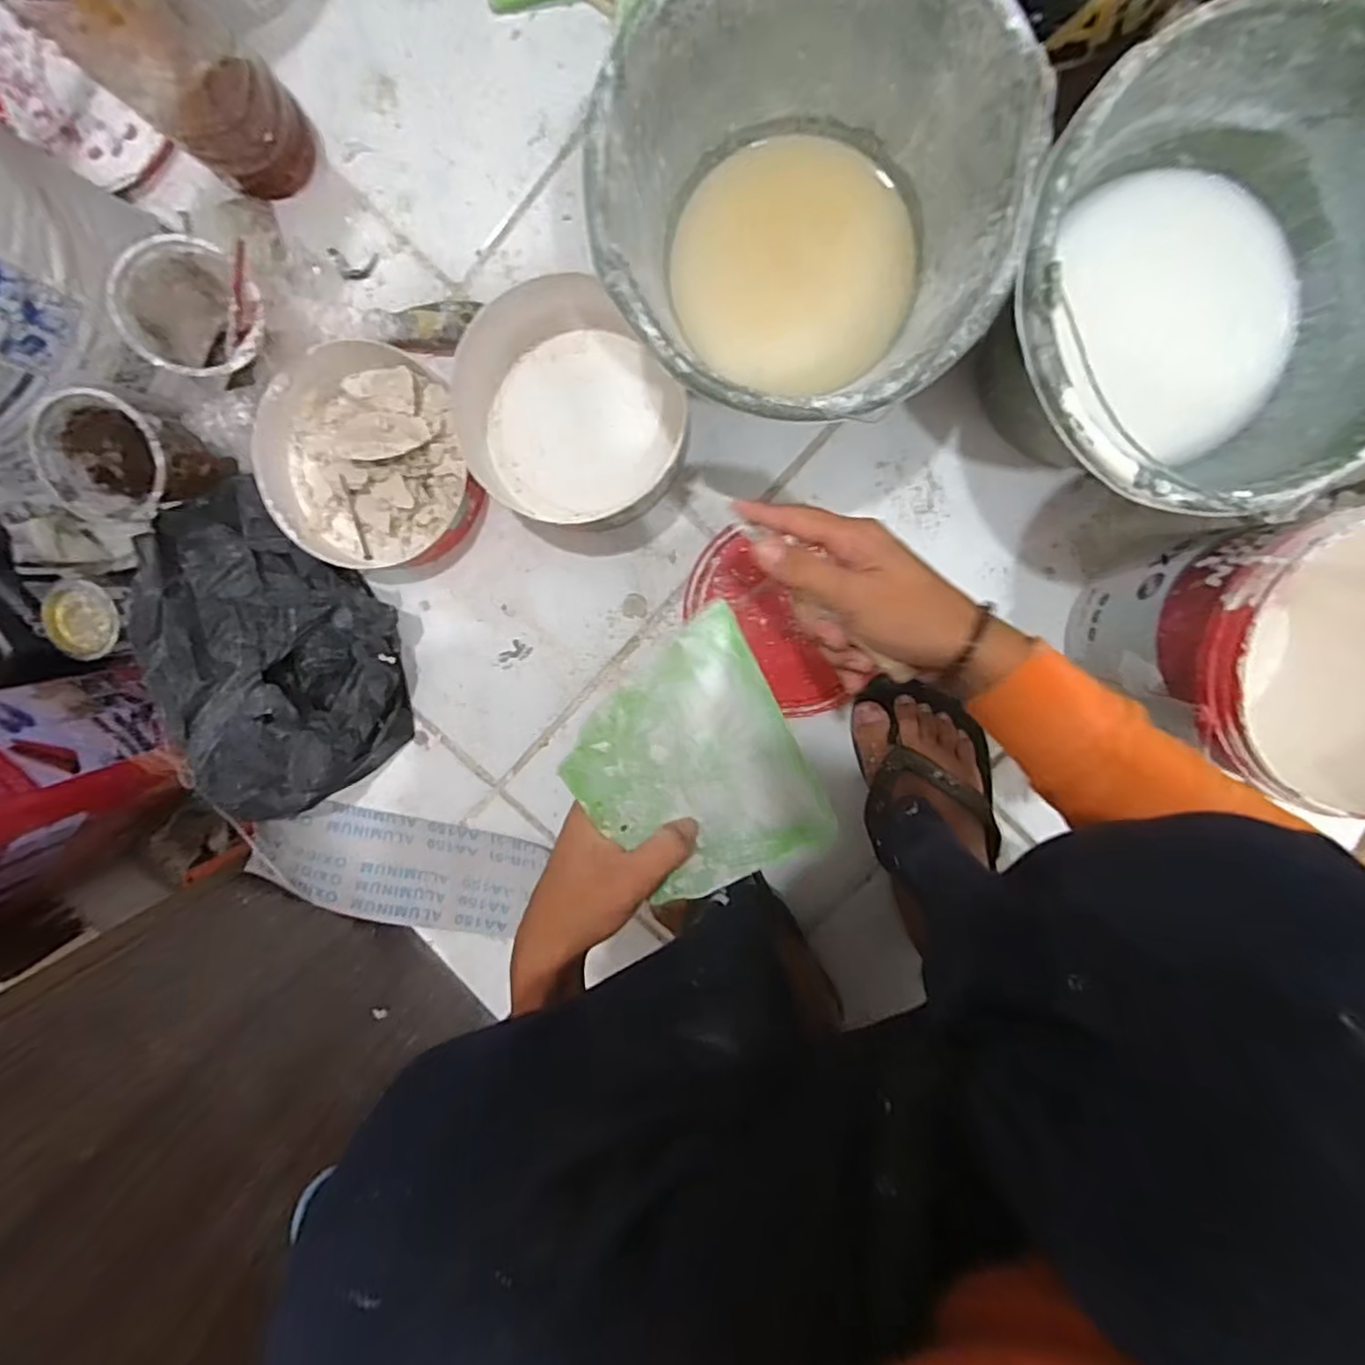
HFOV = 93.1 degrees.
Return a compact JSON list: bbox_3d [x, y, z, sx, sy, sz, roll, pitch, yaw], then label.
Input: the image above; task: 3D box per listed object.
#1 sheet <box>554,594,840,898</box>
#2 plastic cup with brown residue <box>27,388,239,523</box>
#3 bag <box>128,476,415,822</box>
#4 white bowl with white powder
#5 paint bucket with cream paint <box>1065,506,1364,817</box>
[{"bbox_3d":[0.012,0.057,0.379,0.122,0.005,0.161,-33,111,-6],"label":"sheet"},{"bbox_3d":[-0.412,-0.165,0.495,0.082,0.095,0.082,1,99,4],"label":"plastic cup with brown residue"},{"bbox_3d":[-0.350,-0.025,0.549,0.200,0.084,0.250,-37,95,8],"label":"bag"},{"bbox_3d":[-0.089,-0.208,0.517,0.170,0.059,0.183,1,99,4],"label":"white bowl with white powder"},{"bbox_3d":[0.398,-0.024,0.440,0.181,0.181,0.169,-6,98,5],"label":"paint bucket with cream paint"}]

